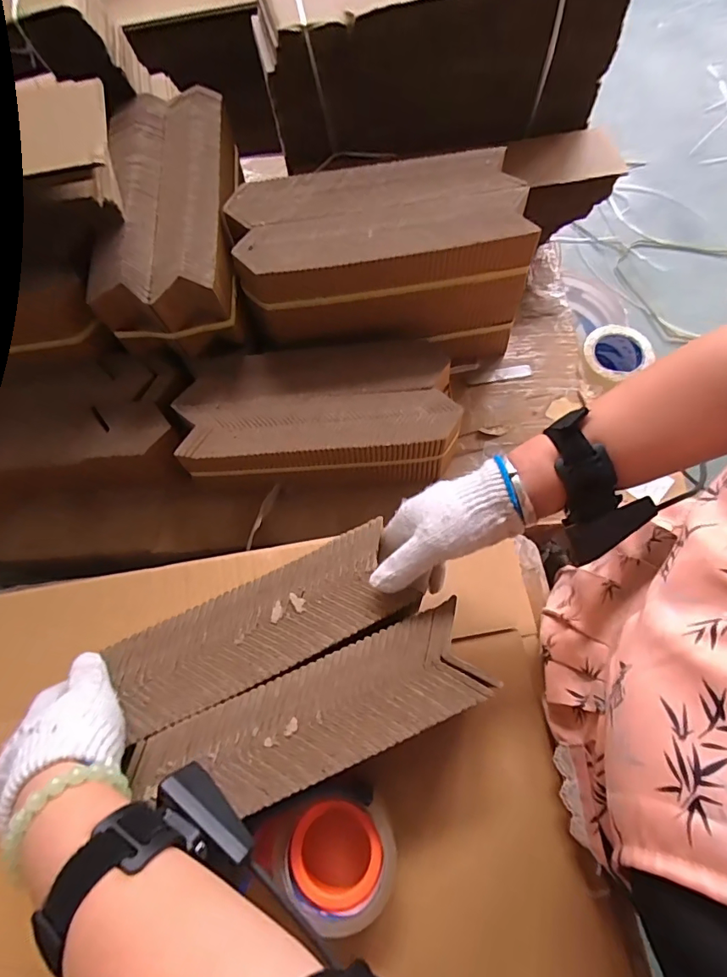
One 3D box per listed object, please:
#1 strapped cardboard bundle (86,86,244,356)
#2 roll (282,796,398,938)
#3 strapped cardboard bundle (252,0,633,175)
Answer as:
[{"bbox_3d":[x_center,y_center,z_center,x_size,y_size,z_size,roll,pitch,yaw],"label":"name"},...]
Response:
[{"bbox_3d":[-0.242,-0.347,0.623,0.152,0.109,0.341,-4,71,-2],"label":"strapped cardboard bundle"},{"bbox_3d":[-0.017,0.297,0.387,0.083,0.056,0.081,0,71,-1],"label":"roll"},{"bbox_3d":[0.093,-0.626,0.648,0.468,0.195,0.205,-9,71,-4],"label":"strapped cardboard bundle"}]

